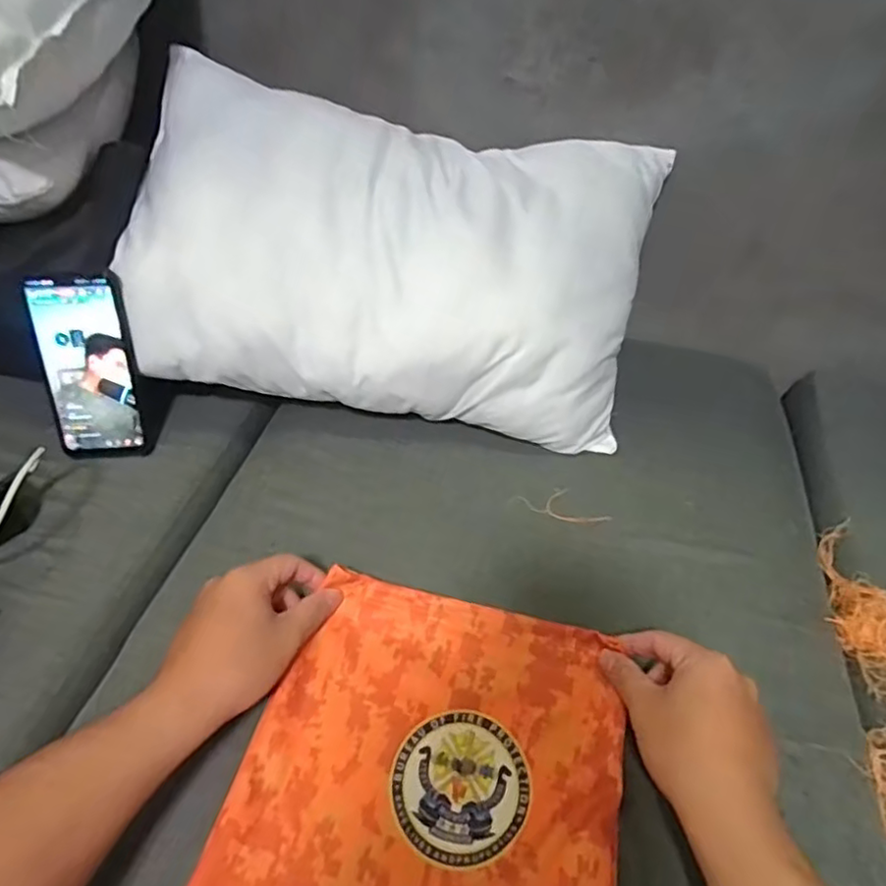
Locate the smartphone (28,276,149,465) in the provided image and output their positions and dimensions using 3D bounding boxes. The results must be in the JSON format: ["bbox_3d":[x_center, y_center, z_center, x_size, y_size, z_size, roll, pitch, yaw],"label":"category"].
[{"bbox_3d":[-0.317,-0.065,0.563,0.076,0.168,0.017,1,22,-1],"label":"smartphone"}]

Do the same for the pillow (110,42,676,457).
[{"bbox_3d":[-0.043,-0.181,0.599,0.486,0.120,0.338,5,88,-2],"label":"pillow"}]

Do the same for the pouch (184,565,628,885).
[{"bbox_3d":[-0.007,0.201,0.391,0.224,0.022,0.225,10,45,8],"label":"pouch"}]

